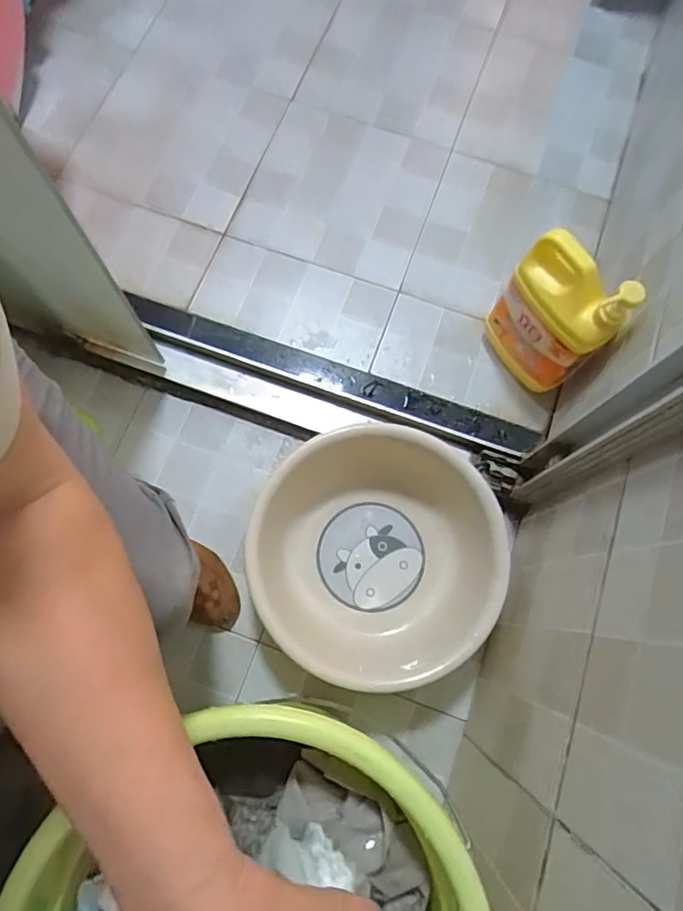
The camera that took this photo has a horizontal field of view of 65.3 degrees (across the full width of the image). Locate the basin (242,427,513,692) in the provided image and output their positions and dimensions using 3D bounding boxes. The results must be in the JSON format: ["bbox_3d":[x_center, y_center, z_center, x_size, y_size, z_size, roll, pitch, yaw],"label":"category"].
[{"bbox_3d":[0.042,0.131,0.716,0.318,0.113,0.312,1,75,-2],"label":"basin"}]

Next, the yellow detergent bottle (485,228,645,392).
[{"bbox_3d":[0.272,-0.178,0.703,0.076,0.205,0.145,-30,78,-10],"label":"yellow detergent bottle"}]

